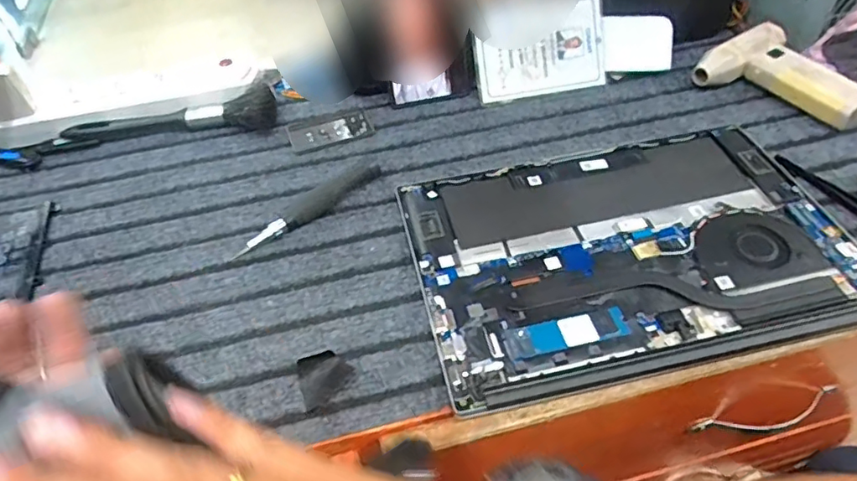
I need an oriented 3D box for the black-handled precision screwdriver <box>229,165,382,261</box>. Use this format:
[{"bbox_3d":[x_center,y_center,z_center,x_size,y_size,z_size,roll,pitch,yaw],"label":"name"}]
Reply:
[{"bbox_3d":[-0.100,-0.028,0.472,0.134,0.017,0.018,-33,54,-23],"label":"black-handled precision screwdriver"}]

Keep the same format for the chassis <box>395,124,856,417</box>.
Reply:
[{"bbox_3d":[0.150,-0.001,0.433,0.316,0.017,0.207,-12,48,-7],"label":"chassis"}]

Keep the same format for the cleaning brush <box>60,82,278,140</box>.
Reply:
[{"bbox_3d":[-0.256,-0.125,0.560,0.204,0.034,0.053,-5,49,-1],"label":"cleaning brush"}]

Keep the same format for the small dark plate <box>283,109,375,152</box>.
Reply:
[{"bbox_3d":[-0.098,-0.111,0.562,0.080,0.004,0.046,-18,50,-13],"label":"small dark plate"}]

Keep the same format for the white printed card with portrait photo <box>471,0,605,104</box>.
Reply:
[{"bbox_3d":[0.112,-0.195,0.568,0.132,0.092,0.007,-11,18,-7],"label":"white printed card with portrait photo"}]

